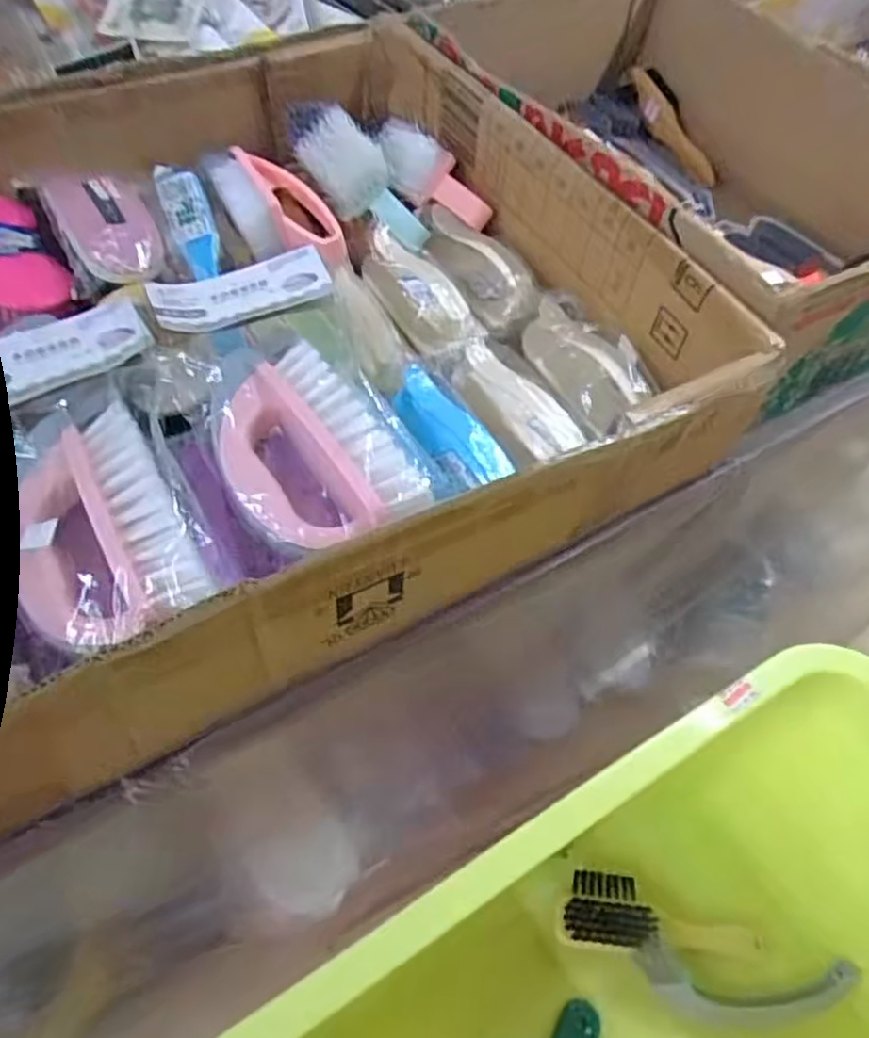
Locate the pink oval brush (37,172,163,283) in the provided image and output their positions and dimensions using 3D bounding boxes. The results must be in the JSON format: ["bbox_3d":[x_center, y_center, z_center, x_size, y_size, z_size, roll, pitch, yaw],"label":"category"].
[{"bbox_3d":[-0.250,-0.229,0.557,0.063,0.031,0.127,-26,62,-21],"label":"pink oval brush"}]

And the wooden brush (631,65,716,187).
[{"bbox_3d":[0.261,-0.428,0.803,0.030,0.025,0.145,-40,97,-27],"label":"wooden brush"}]

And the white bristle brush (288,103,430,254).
[{"bbox_3d":[-0.068,-0.302,0.638,0.045,0.063,0.180,-35,78,-25],"label":"white bristle brush"}]

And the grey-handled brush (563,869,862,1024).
[{"bbox_3d":[0.215,0.355,0.591,0.227,0.031,0.071,19,56,8],"label":"grey-handled brush"}]

